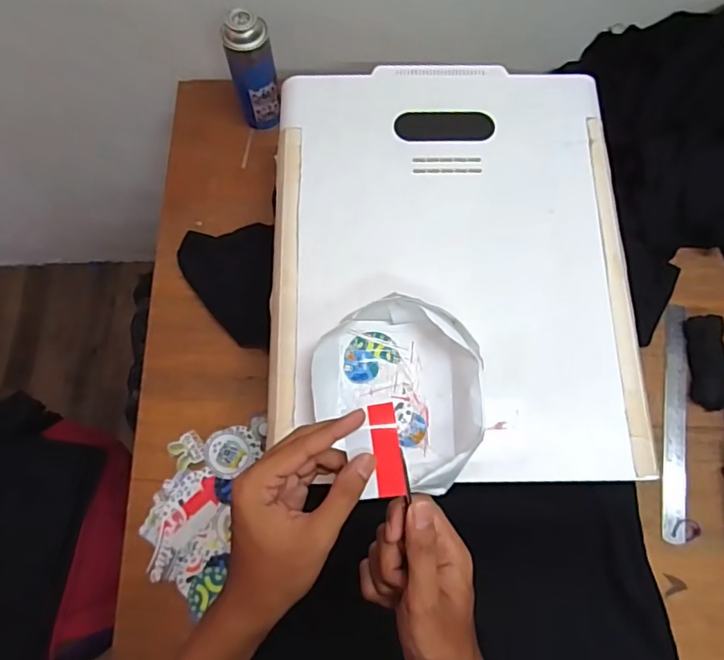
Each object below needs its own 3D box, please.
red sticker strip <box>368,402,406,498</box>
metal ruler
[{"bbox_3d":[0.017,0.086,0.375,0.020,0.004,0.065,-8,91,0],"label":"red sticker strip"},{"bbox_3d":[0.423,0.116,0.707,0.033,0.008,0.319,9,72,12],"label":"metal ruler"}]

